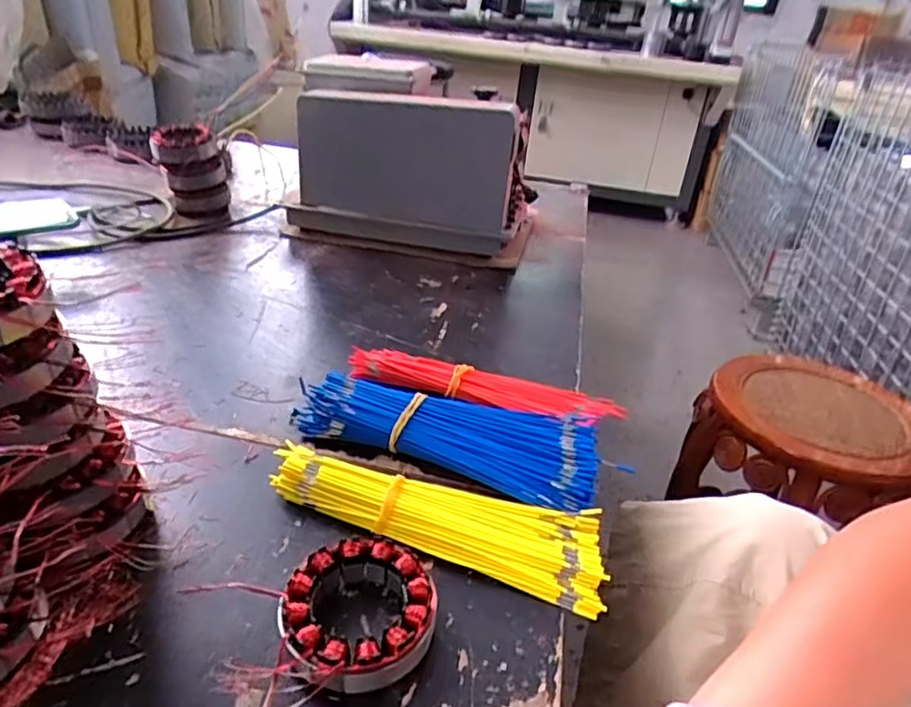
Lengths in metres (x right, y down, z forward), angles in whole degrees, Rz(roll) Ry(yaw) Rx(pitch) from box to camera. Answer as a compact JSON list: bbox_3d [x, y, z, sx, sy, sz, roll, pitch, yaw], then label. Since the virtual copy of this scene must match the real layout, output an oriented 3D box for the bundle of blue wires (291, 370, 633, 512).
[{"bbox_3d":[-0.007,0.068,0.516,0.255,0.037,0.091,13,31,10],"label":"bundle of blue wires"}]

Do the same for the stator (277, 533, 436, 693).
[{"bbox_3d":[-0.057,0.152,0.364,0.086,0.033,0.086,5,31,-3],"label":"stator"}]

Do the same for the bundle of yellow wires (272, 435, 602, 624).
[{"bbox_3d":[-0.014,0.113,0.448,0.244,0.025,0.071,16,32,14],"label":"bundle of yellow wires"}]

